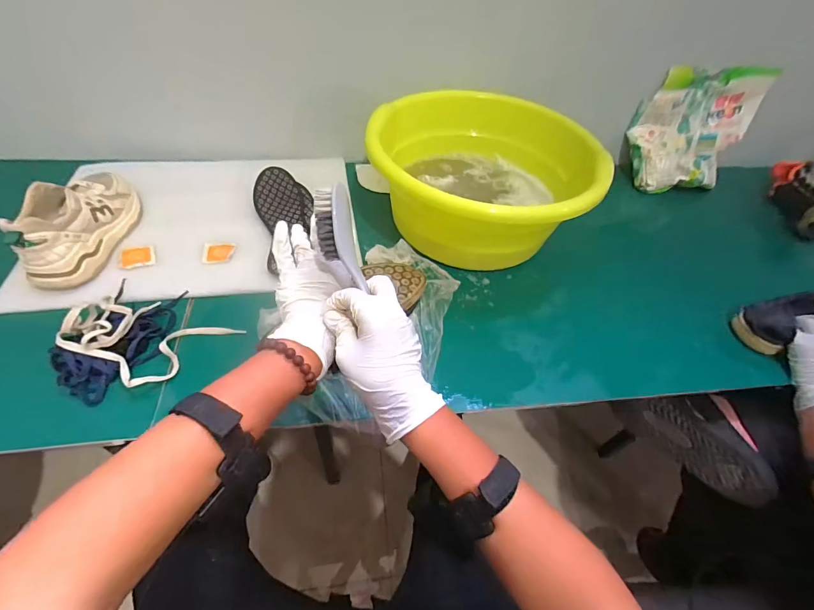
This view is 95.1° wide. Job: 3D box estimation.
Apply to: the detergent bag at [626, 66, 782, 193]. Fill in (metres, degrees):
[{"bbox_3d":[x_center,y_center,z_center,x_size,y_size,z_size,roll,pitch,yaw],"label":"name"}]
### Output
[{"bbox_3d":[0.617,-0.376,0.800,0.229,0.203,0.141,0,51,-6],"label":"detergent bag"}]

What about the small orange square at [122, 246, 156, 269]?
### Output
[{"bbox_3d":[-0.424,-0.078,0.586,0.047,0.015,0.044,-17,55,-19],"label":"small orange square"}]

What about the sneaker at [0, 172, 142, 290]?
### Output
[{"bbox_3d":[-0.499,-0.136,0.566,0.085,0.092,0.229,6,51,-2],"label":"sneaker"}]

